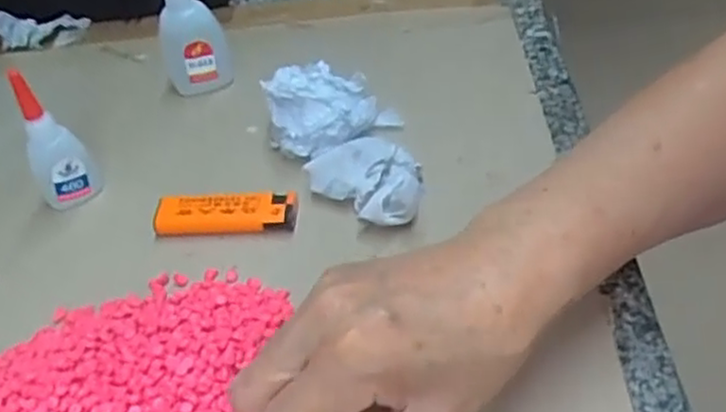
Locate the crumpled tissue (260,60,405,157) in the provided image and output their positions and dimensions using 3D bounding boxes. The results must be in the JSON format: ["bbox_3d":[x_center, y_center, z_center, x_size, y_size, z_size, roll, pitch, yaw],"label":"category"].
[{"bbox_3d":[-0.023,-0.059,0.450,0.069,0.047,0.058,-36,51,-27],"label":"crumpled tissue"}]

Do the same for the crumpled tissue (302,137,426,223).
[{"bbox_3d":[0.001,-0.013,0.411,0.064,0.028,0.055,0,44,8],"label":"crumpled tissue"}]

